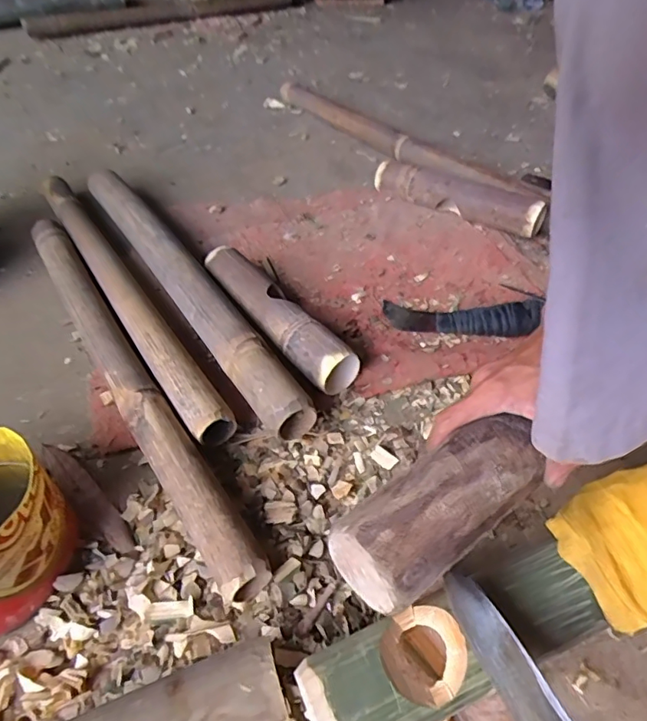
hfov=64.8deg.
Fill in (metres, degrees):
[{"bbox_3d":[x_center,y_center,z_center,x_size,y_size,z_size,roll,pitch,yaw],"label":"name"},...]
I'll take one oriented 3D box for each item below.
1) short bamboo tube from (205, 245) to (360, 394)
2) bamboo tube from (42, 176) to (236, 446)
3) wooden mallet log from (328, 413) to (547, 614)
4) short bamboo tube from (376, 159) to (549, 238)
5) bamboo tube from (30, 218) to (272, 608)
[{"bbox_3d":[-0.062,-0.057,0.634,0.057,0.063,0.271,-30,54,-23],"label":"short bamboo tube"},{"bbox_3d":[-0.290,-0.122,0.706,0.052,0.058,0.661,-27,53,-21],"label":"bamboo tube"},{"bbox_3d":[0.080,0.098,0.341,0.151,0.052,0.058,-32,54,-17],"label":"wooden mallet log"},{"bbox_3d":[0.210,-0.259,0.817,0.274,0.064,0.057,27,54,24],"label":"short bamboo tube"},{"bbox_3d":[-0.245,-0.007,0.603,0.053,0.053,0.656,-28,53,-22],"label":"bamboo tube"}]

